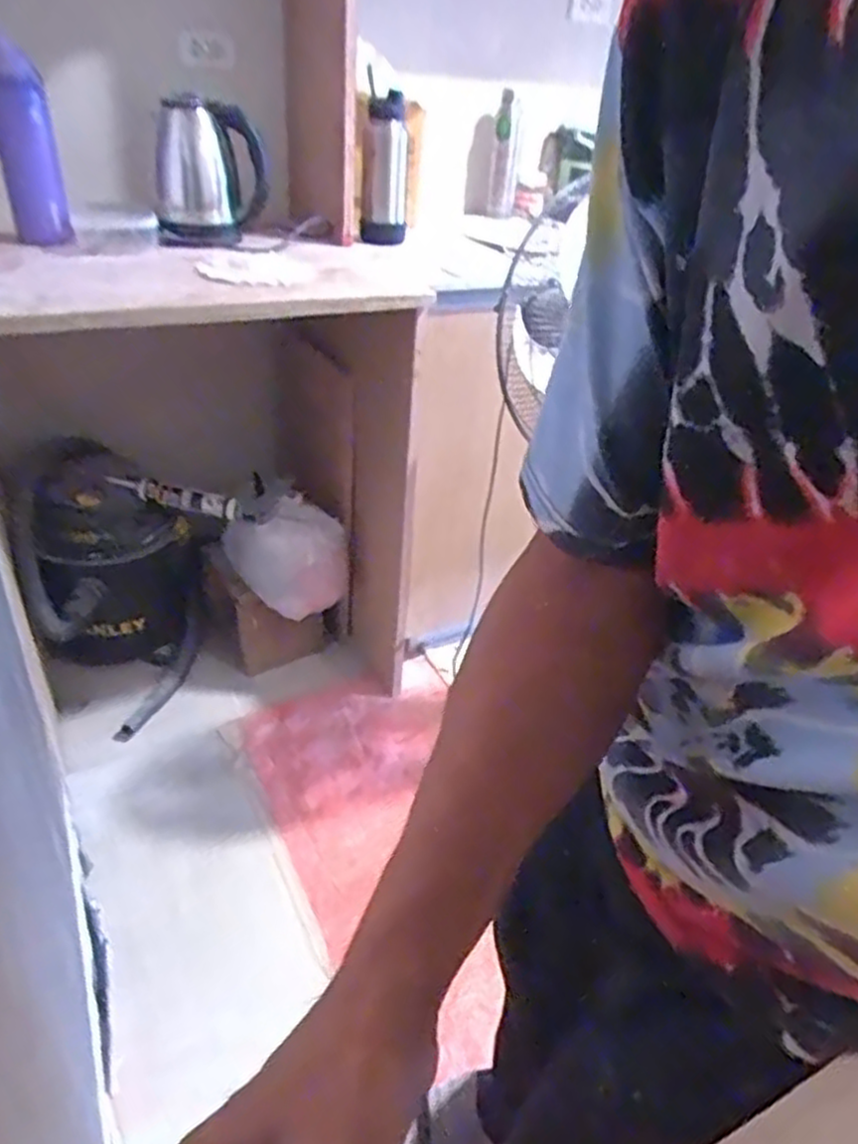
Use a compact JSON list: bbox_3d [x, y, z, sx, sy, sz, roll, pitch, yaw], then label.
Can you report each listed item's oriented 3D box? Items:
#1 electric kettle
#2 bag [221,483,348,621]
[{"bbox_3d":[-0.478,-0.875,1.651,0.253,0.274,0.218,-2,34,-9],"label":"electric kettle"},{"bbox_3d":[-0.358,-0.040,1.915,0.277,0.276,0.176,-19,40,-30],"label":"bag"}]

